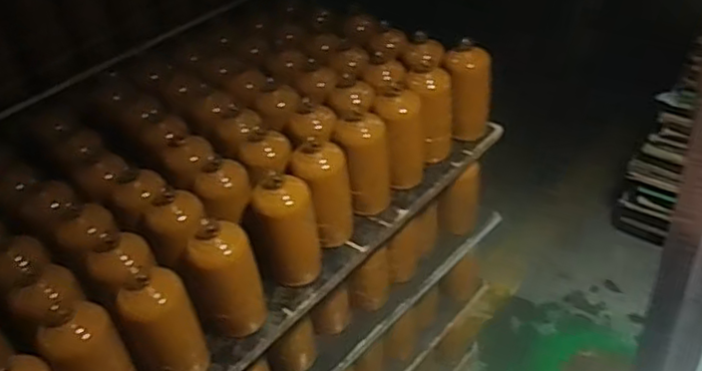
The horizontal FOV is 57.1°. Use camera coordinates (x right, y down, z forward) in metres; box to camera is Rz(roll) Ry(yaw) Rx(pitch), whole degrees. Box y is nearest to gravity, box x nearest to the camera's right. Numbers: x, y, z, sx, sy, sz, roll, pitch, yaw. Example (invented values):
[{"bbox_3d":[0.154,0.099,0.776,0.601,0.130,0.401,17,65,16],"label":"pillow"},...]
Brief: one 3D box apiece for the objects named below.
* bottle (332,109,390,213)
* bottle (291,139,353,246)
[{"bbox_3d":[0.022,-0.036,1.046,0.085,0.156,0.077,-18,41,-15],"label":"bottle"},{"bbox_3d":[-0.041,0.020,0.983,0.085,0.158,0.085,-6,40,-2],"label":"bottle"}]

